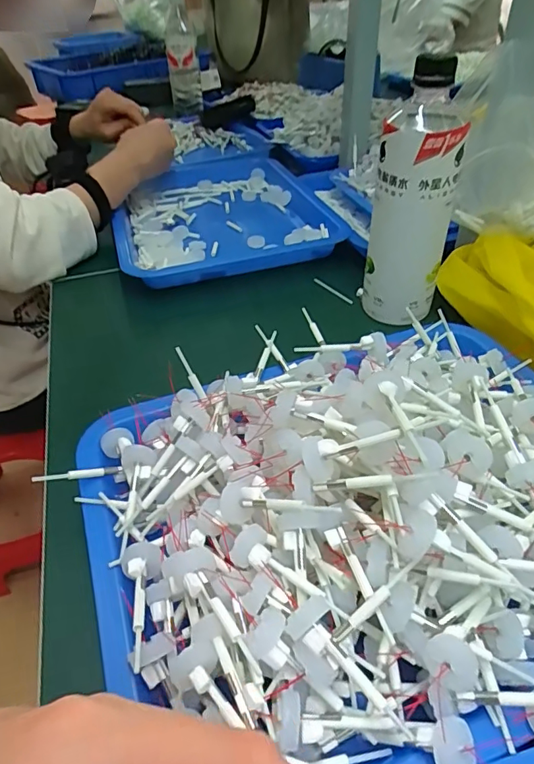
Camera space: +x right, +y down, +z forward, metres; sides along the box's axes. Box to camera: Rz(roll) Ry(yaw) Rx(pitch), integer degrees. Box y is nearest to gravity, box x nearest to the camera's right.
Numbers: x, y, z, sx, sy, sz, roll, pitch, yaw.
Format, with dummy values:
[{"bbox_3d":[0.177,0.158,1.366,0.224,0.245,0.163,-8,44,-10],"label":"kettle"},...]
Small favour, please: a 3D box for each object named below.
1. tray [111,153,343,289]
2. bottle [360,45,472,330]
[{"bbox_3d":[-0.070,-0.237,0.678,0.271,0.039,0.369,-12,43,-11],"label":"tray"},{"bbox_3d":[0.127,-0.154,0.427,0.068,0.201,0.061,18,46,21],"label":"bottle"}]

